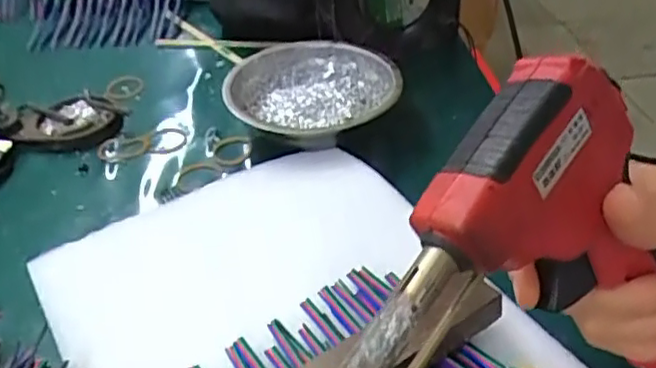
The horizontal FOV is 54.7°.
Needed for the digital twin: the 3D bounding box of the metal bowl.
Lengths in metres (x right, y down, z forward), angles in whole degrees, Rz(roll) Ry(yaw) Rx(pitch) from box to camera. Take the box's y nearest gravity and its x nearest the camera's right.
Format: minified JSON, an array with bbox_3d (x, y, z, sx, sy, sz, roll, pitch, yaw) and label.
[{"bbox_3d":[-0.009,-0.072,0.482,0.121,0.040,0.126,-1,40,1],"label":"metal bowl"}]

